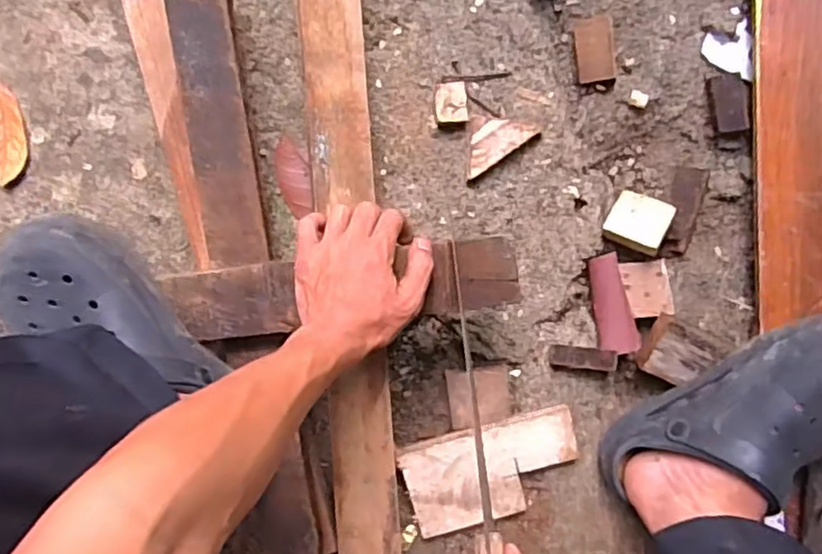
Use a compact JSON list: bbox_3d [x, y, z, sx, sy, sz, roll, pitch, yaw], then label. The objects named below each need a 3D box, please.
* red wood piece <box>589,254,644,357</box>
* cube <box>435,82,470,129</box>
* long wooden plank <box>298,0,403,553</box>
[{"bbox_3d":[0.203,0.027,0.670,0.037,0.007,0.099,-13,84,13],"label":"red wood piece"},{"bbox_3d":[0.040,-0.170,0.656,0.031,0.020,0.040,-8,92,0],"label":"cube"},{"bbox_3d":[-0.059,-0.063,0.597,0.059,0.027,0.786,-4,92,0],"label":"long wooden plank"}]

